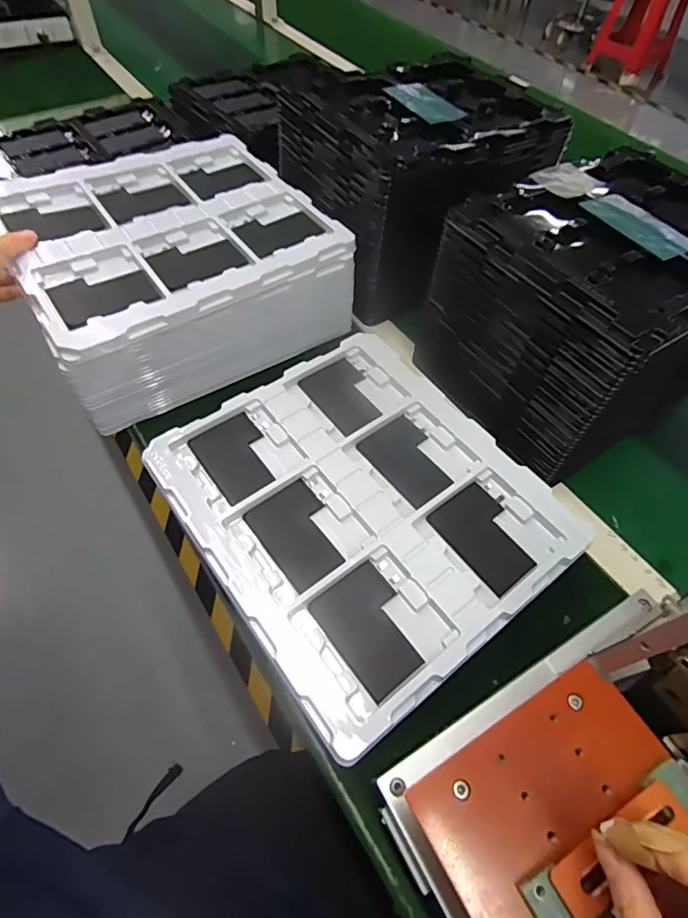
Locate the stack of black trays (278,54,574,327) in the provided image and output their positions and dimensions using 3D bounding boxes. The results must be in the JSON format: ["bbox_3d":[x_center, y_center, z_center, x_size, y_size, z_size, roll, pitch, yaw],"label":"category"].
[{"bbox_3d":[0.089,-0.350,0.616,0.276,0.177,0.213,-27,62,-19],"label":"stack of black trays"}]

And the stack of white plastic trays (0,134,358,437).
[{"bbox_3d":[-0.191,-0.227,0.569,0.313,0.117,0.277,-28,62,-19],"label":"stack of white plastic trays"}]

